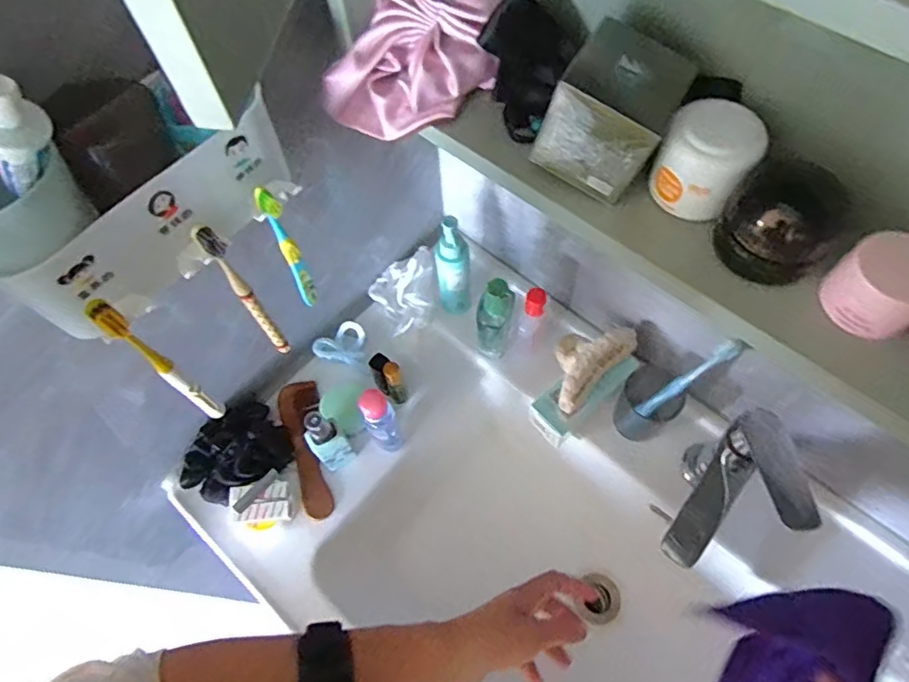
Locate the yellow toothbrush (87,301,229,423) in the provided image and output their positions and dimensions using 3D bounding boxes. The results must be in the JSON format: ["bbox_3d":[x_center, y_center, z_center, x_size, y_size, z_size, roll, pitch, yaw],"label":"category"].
[{"bbox_3d":[-0.214,0.021,0.427,0.015,0.174,0.014,38,71,20],"label":"yellow toothbrush"}]

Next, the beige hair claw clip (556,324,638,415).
[{"bbox_3d":[0.144,0.019,0.644,0.115,0.034,0.063,-41,68,-17],"label":"beige hair claw clip"}]

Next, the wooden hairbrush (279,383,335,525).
[{"bbox_3d":[-0.175,0.124,0.675,0.047,0.019,0.168,-16,63,-5],"label":"wooden hairbrush"}]

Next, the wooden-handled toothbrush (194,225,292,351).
[{"bbox_3d":[-0.162,-0.035,0.451,0.014,0.177,0.011,-30,65,-12],"label":"wooden-handled toothbrush"}]

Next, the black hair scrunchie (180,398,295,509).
[{"bbox_3d":[-0.249,0.129,0.658,0.092,0.045,0.117,29,68,16],"label":"black hair scrunchie"}]

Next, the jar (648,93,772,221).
[{"bbox_3d":[0.162,-0.116,0.368,0.053,0.052,0.050,-1,63,2],"label":"jar"}]

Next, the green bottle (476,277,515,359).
[{"bbox_3d":[0.047,-0.029,0.655,0.038,0.143,0.038,6,64,6],"label":"green bottle"}]

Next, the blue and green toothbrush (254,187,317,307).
[{"bbox_3d":[-0.129,-0.068,0.458,0.015,0.146,0.013,-39,68,-16],"label":"blue and green toothbrush"}]

